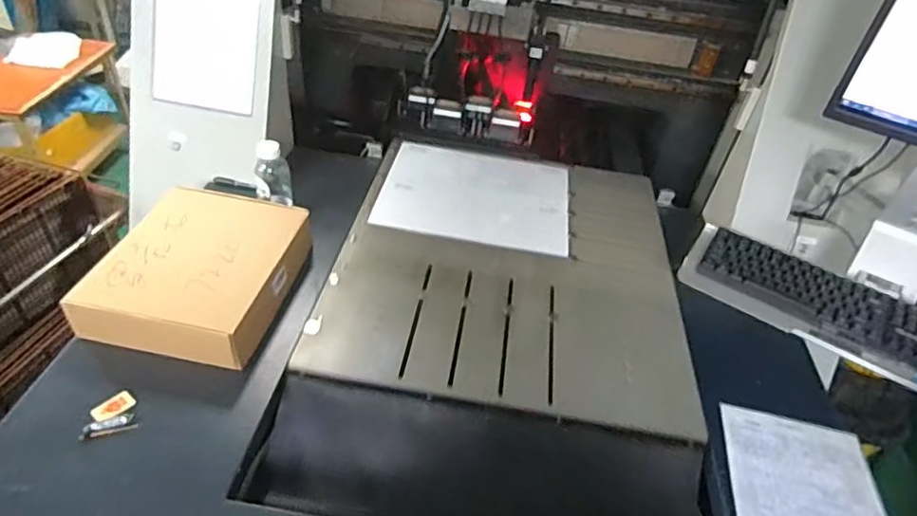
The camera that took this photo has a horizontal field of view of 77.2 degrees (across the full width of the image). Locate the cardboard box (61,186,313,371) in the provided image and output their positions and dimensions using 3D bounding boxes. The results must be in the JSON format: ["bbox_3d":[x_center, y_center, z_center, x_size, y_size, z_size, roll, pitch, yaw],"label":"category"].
[{"bbox_3d":[-0.434,0.026,0.973,0.273,0.104,0.340,10,41,3],"label":"cardboard box"}]

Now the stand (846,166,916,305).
[{"bbox_3d":[0.765,-0.044,0.953,0.110,0.214,0.096,29,44,23],"label":"stand"}]

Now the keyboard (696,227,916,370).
[{"bbox_3d":[0.626,0.078,0.937,0.438,0.023,0.140,29,44,23],"label":"keyboard"}]

